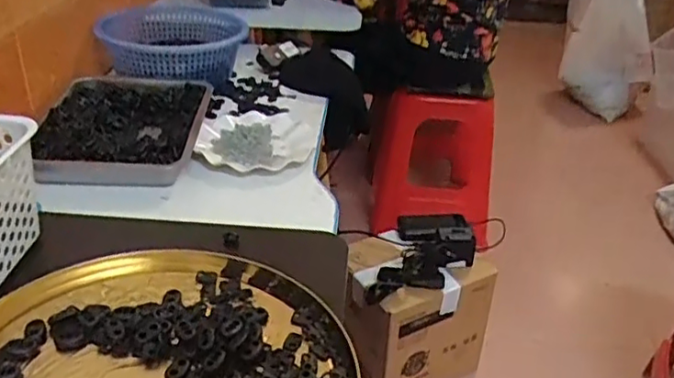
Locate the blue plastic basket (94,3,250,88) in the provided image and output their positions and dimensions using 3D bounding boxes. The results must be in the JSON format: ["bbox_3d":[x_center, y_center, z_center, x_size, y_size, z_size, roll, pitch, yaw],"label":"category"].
[{"bbox_3d":[-0.308,-0.291,1.216,0.250,0.078,0.281,6,31,-2],"label":"blue plastic basket"}]

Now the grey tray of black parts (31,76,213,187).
[{"bbox_3d":[-0.331,-0.101,0.977,0.223,0.049,0.322,2,31,-3],"label":"grey tray of black parts"}]

